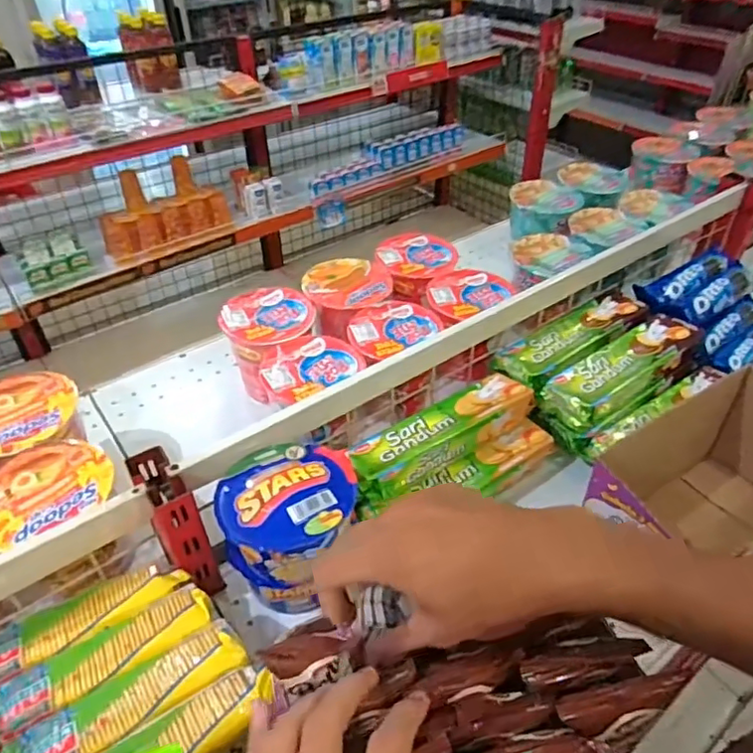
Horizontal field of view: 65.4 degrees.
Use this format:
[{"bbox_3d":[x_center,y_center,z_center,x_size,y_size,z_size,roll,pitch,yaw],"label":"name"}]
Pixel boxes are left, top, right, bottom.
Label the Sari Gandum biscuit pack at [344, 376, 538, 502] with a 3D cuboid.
[{"bbox_3d":[0.062,0.057,0.583,0.212,0.039,0.062,-23,45,-24],"label":"Sari Gandum biscuit pack"}]

